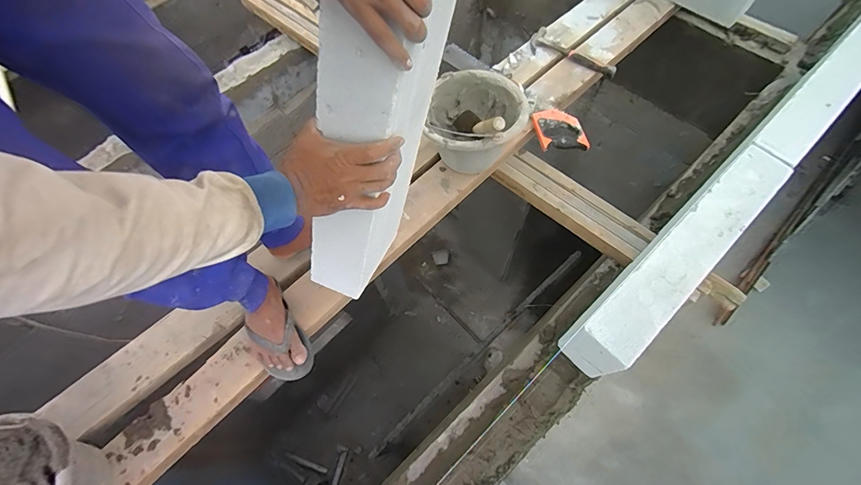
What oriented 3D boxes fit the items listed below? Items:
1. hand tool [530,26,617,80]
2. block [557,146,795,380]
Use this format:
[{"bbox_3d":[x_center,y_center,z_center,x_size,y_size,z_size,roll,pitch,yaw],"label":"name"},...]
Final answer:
[{"bbox_3d":[0.429,-0.570,1.172,0.282,0.032,0.087,40,73,19],"label":"hand tool"},{"bbox_3d":[0.527,0.031,0.832,0.596,0.166,0.116,-41,69,-15],"label":"block"}]

